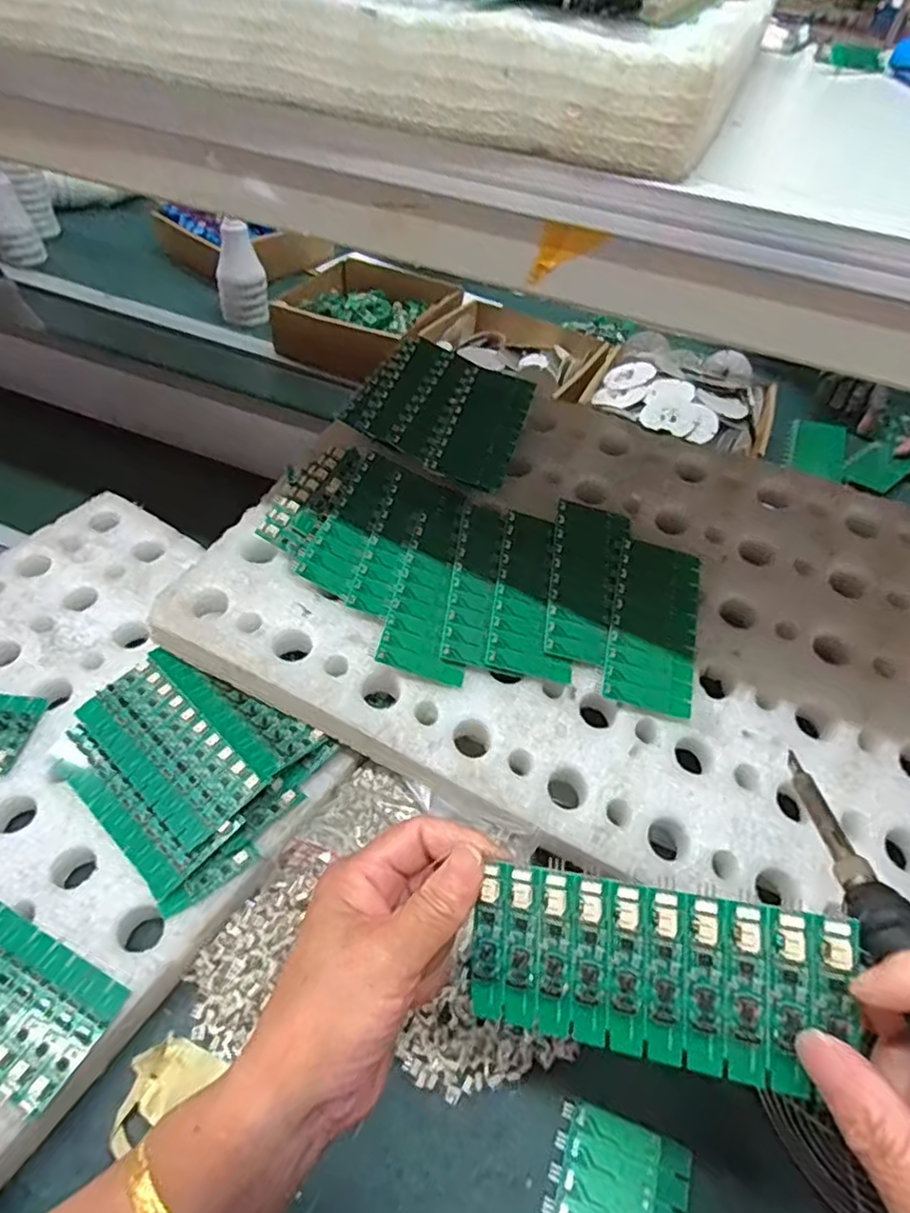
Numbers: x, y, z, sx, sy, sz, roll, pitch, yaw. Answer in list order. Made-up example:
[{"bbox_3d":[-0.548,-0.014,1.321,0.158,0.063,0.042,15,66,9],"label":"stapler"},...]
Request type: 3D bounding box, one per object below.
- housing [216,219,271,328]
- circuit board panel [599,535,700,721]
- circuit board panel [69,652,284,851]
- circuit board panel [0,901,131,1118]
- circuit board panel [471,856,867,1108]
[{"bbox_3d":[-0.303,-0.464,0.933,0.069,0.124,0.060,-10,49,-15],"label":"housing"},{"bbox_3d":[0.148,0.011,0.485,0.061,0.006,0.136,13,61,6],"label":"circuit board panel"},{"bbox_3d":[-0.186,0.089,0.442,0.137,0.009,0.074,37,64,23],"label":"circuit board panel"},{"bbox_3d":[-0.252,0.204,0.358,0.136,0.008,0.061,23,49,14],"label":"circuit board panel"},{"bbox_3d":[0.072,0.139,0.248,0.136,0.005,0.062,1,87,22],"label":"circuit board panel"}]

